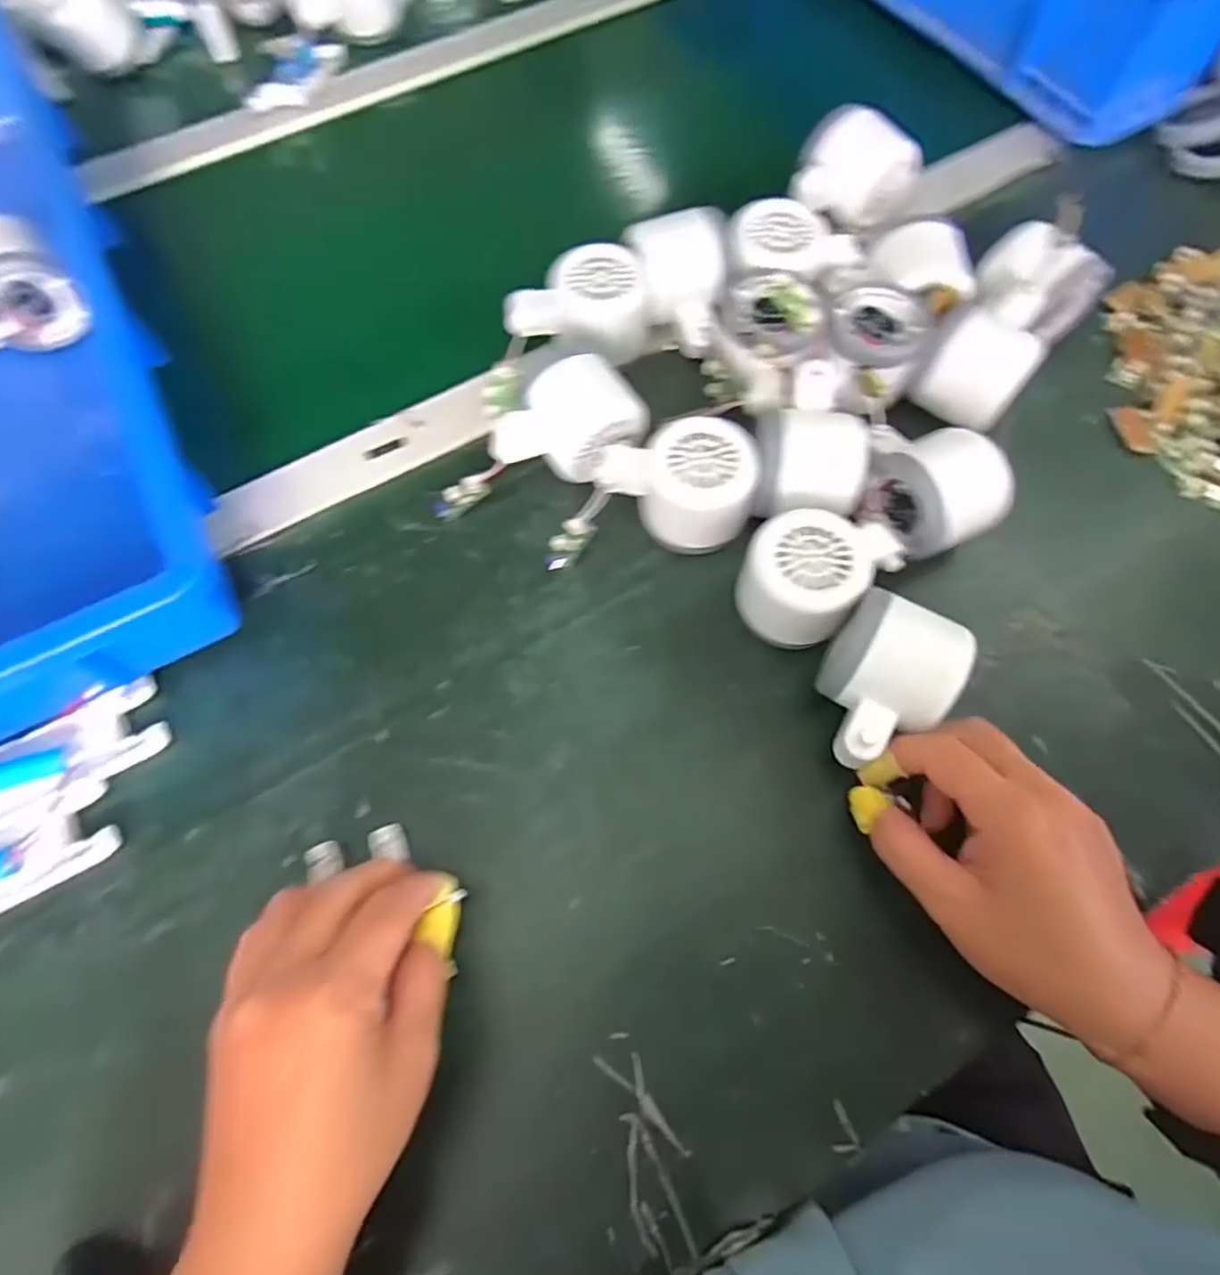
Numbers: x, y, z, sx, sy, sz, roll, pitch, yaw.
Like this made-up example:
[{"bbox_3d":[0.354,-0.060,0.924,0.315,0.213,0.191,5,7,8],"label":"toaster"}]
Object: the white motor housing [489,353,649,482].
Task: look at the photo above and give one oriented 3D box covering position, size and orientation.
[{"bbox_3d":[-0.023,-0.116,0.381,0.080,0.046,0.054,-35,72,-13],"label":"white motor housing"}]

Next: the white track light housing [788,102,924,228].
[{"bbox_3d":[0.168,-0.313,0.460,0.075,0.048,0.075,0,68,0],"label":"white track light housing"}]

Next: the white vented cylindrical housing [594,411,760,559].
[{"bbox_3d":[0.037,-0.086,0.368,0.083,0.046,0.060,21,69,9],"label":"white vented cylindrical housing"}]

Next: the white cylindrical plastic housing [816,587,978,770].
[{"bbox_3d":[0.129,0.026,0.324,0.058,0.041,0.082,29,71,12],"label":"white cylindrical plastic housing"}]

